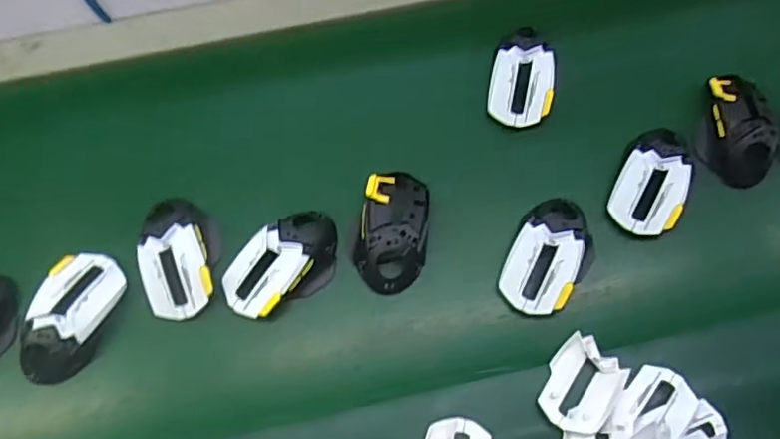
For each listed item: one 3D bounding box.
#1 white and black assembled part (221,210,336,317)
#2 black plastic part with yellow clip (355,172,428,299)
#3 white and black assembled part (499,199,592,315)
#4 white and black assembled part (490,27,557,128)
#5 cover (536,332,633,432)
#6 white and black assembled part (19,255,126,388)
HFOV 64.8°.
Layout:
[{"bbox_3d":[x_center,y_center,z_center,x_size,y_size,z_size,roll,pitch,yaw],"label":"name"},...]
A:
[{"bbox_3d":[-0.103,0.038,0.579,0.118,0.029,0.059,-41,74,-14],"label":"white and black assembled part"},{"bbox_3d":[0.003,0.011,0.590,0.064,0.030,0.115,8,69,4],"label":"black plastic part with yellow clip"},{"bbox_3d":[0.152,0.034,0.579,0.072,0.034,0.114,28,71,11],"label":"white and black assembled part"},{"bbox_3d":[0.137,-0.147,0.637,0.067,0.026,0.100,8,95,14],"label":"white and black assembled part"},{"bbox_3d":[0.171,0.148,0.543,0.060,0.014,0.081,30,72,11],"label":"cover"},{"bbox_3d":[-0.293,0.089,0.564,0.063,0.033,0.118,18,70,7],"label":"white and black assembled part"}]

